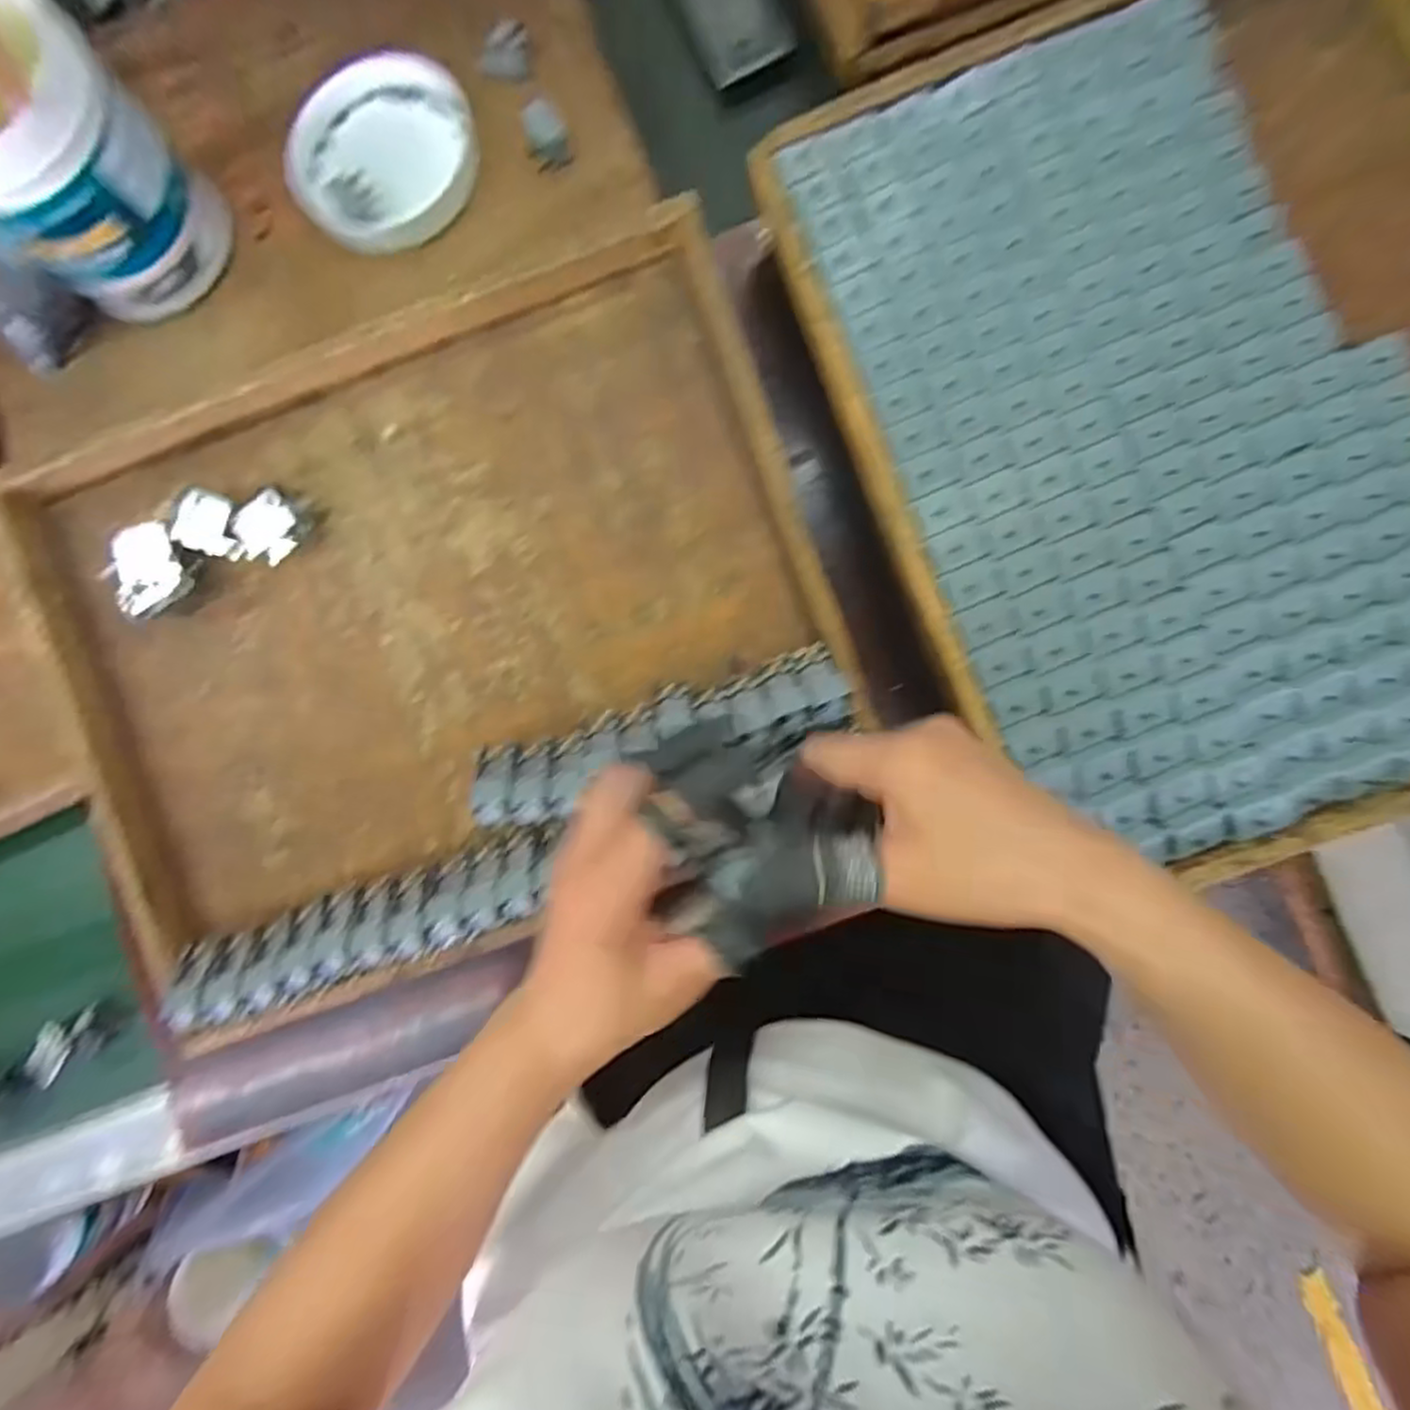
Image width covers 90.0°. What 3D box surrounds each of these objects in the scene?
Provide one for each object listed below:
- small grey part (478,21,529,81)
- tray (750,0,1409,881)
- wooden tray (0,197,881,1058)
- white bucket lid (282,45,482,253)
[{"bbox_3d":[-0.137,-0.447,0.481,0.032,0.012,0.030,1,87,5],"label":"small grey part"},{"bbox_3d":[0.296,-0.176,0.417,0.394,0.047,0.486,-20,87,5],"label":"tray"},{"bbox_3d":[-0.173,-0.040,0.463,0.497,0.060,0.393,-21,87,5],"label":"wooden tray"},{"bbox_3d":[-0.218,-0.379,0.482,0.116,0.024,0.129,39,91,6],"label":"white bucket lid"}]

